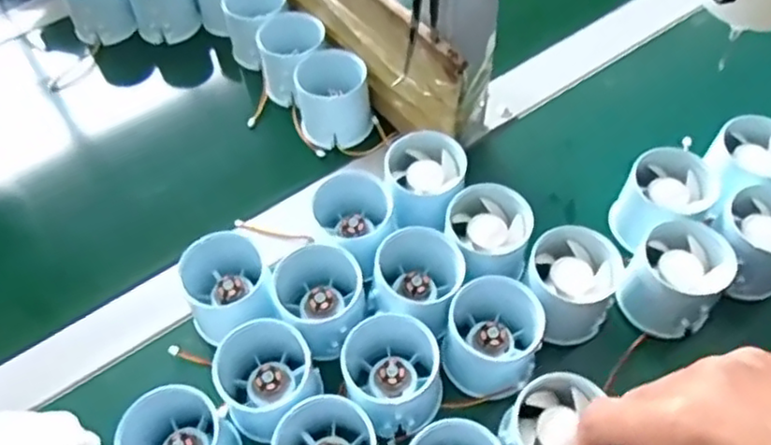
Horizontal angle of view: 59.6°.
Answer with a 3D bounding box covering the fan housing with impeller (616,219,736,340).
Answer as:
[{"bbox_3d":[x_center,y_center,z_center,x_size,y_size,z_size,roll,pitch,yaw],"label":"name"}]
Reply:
[{"bbox_3d":[0.172,0.033,0.398,0.050,0.046,0.051,-1,55,2],"label":"fan housing with impeller"}]

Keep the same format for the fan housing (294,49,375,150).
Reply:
[{"bbox_3d":[-0.038,-0.092,0.500,0.055,0.045,0.059,-12,55,-6],"label":"fan housing"}]

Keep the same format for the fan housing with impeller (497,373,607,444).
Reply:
[{"bbox_3d":[0.088,0.111,0.352,0.047,0.049,0.049,-1,55,2],"label":"fan housing with impeller"}]

